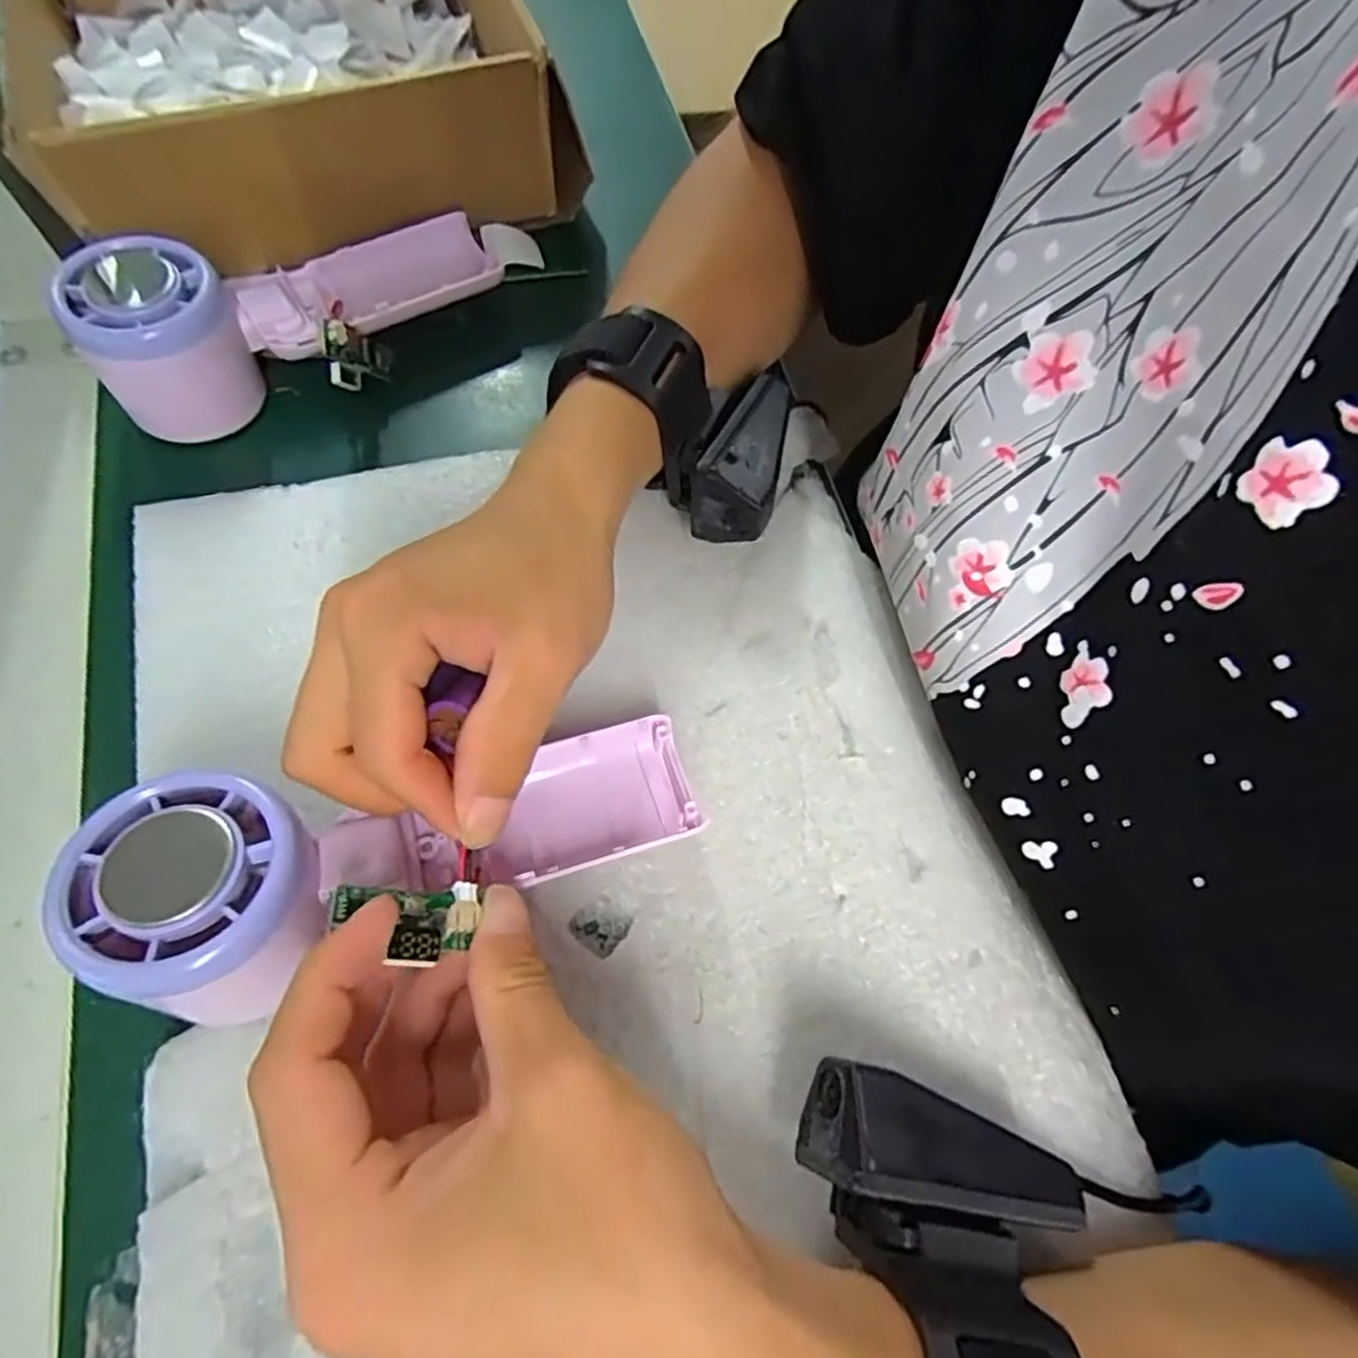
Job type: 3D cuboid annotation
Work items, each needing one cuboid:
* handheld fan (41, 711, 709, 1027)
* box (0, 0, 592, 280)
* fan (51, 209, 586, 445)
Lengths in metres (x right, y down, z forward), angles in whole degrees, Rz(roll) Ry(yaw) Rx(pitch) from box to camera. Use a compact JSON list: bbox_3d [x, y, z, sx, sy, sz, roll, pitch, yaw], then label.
[{"bbox_3d":[-0.071,0.045,0.208,0.165,0.039,0.063,-9,66,-29],"label":"handheld fan"},{"bbox_3d":[-0.189,-0.309,0.365,0.225,0.073,0.228,-18,69,-10],"label":"box"},{"bbox_3d":[-0.141,-0.167,0.311,0.198,0.050,0.063,-34,72,-17],"label":"fan"}]

